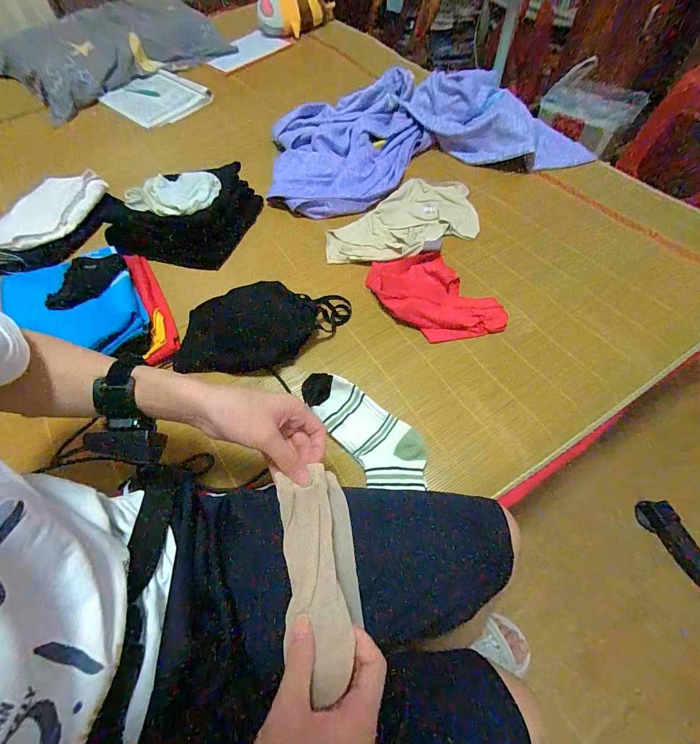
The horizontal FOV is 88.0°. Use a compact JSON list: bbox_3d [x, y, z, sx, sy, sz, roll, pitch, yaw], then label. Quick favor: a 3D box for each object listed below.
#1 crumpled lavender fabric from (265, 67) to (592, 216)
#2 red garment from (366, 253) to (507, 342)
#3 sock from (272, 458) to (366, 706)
[{"bbox_3d":[0.133,-0.584,0.852,0.694,0.087,0.433,-16,59,-6],"label":"crumpled lavender fabric"},{"bbox_3d":[0.136,-0.127,0.608,0.144,0.029,0.226,-33,63,-16],"label":"red garment"},{"bbox_3d":[-0.026,0.165,0.313,0.063,0.017,0.170,-11,48,-6],"label":"sock"}]

